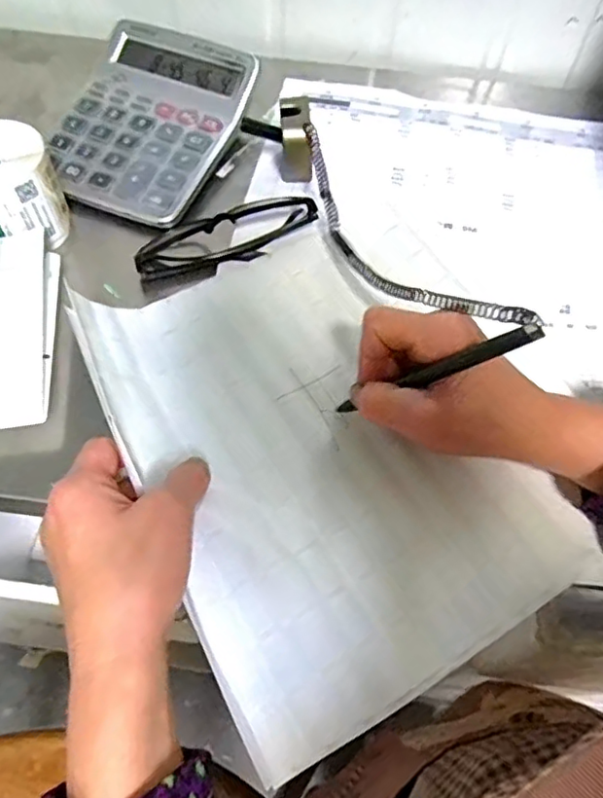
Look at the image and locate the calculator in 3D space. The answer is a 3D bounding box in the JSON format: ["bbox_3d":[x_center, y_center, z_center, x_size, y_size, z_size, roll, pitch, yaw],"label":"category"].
[{"bbox_3d":[-0.118,-0.220,0.469,0.135,0.040,0.172,22,61,8],"label":"calculator"}]

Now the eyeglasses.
[{"bbox_3d":[-0.053,-0.119,0.423,0.128,0.028,0.040,-30,67,-19],"label":"eyeglasses"}]

